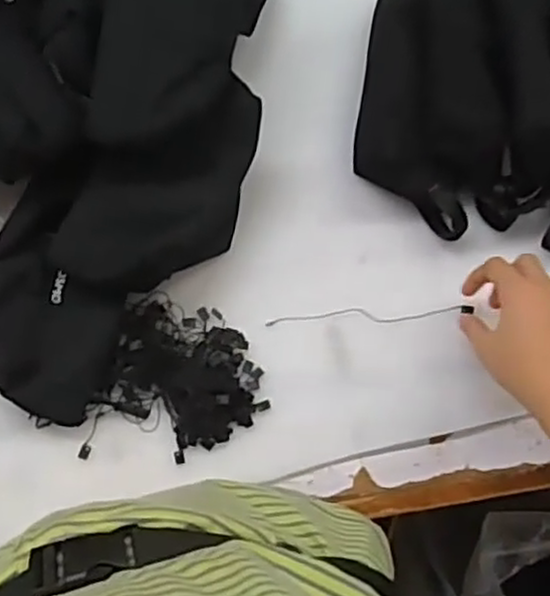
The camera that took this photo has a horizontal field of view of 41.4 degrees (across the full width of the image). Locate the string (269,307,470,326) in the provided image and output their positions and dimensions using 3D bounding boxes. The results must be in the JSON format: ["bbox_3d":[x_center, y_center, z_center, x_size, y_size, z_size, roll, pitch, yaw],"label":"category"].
[{"bbox_3d":[0.077,0.015,0.589,0.166,0.010,0.013,-2,83,-6],"label":"string"}]

